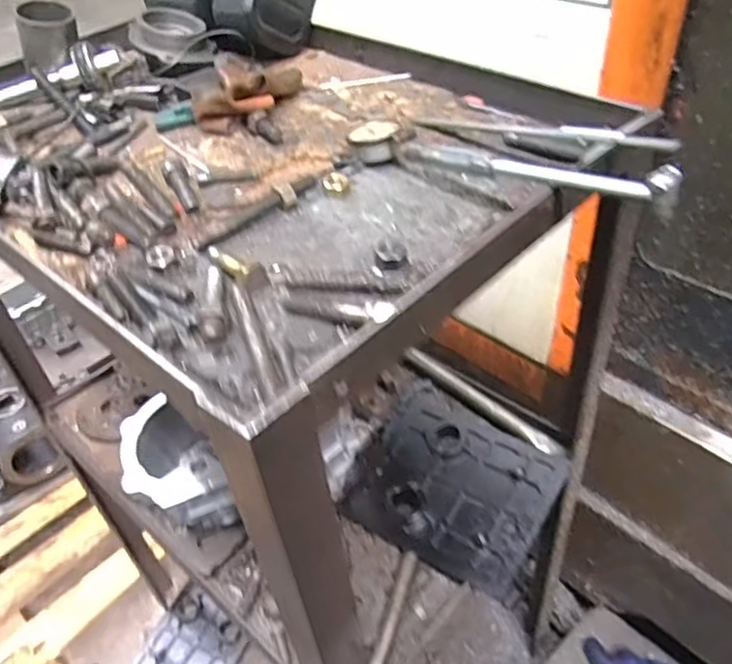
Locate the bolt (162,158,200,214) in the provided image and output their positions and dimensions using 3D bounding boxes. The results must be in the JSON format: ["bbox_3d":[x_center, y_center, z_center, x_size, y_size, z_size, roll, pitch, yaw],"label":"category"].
[{"bbox_3d":[-0.179,-0.143,0.631,0.022,0.017,0.085,-19,44,-15],"label":"bolt"}]

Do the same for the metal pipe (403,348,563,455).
[{"bbox_3d":[0.178,0.104,1.015,0.274,0.025,0.027,35,54,20],"label":"metal pipe"}]

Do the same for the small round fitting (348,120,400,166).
[{"bbox_3d":[0.007,-0.191,0.664,0.048,0.029,0.045,-3,42,3],"label":"small round fitting"}]

